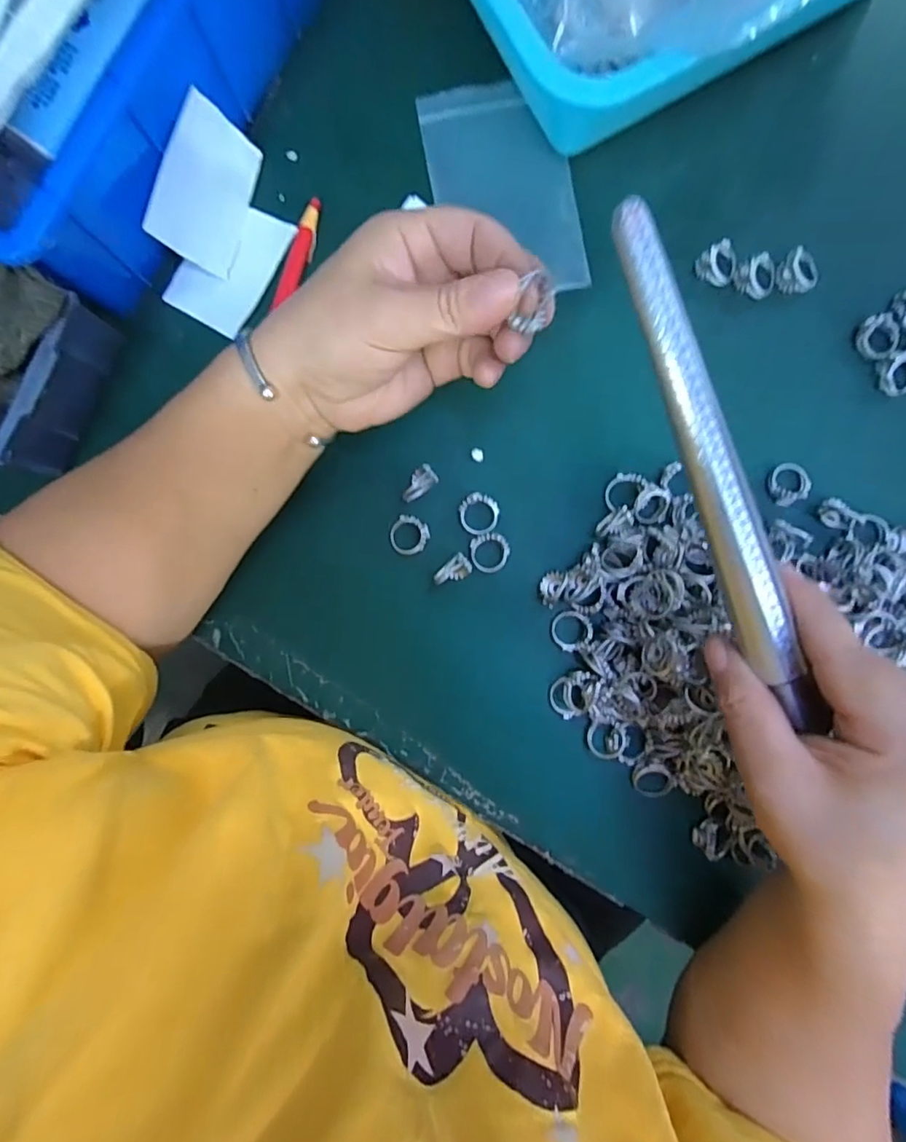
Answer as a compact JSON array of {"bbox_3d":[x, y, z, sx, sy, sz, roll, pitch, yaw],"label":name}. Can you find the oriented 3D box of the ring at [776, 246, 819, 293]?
[{"bbox_3d":[0.194,-0.167,0.303,0.021,0.007,0.022,0,89,2],"label":"ring"}]

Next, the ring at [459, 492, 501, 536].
[{"bbox_3d":[0.014,-0.032,0.302,0.022,0.007,0.023,0,89,2],"label":"ring"}]

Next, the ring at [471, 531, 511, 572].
[{"bbox_3d":[0.021,-0.010,0.304,0.022,0.007,0.022,0,89,2],"label":"ring"}]

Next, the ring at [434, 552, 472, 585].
[{"bbox_3d":[0.000,0.001,0.305,0.021,0.014,0.012,-38,88,1],"label":"ring"}]

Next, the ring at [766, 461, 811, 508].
[{"bbox_3d":[0.190,-0.050,0.303,0.024,0.004,0.022,0,89,2],"label":"ring"}]

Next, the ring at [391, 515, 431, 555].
[{"bbox_3d":[-0.025,-0.020,0.304,0.021,0.008,0.022,0,89,2],"label":"ring"}]

